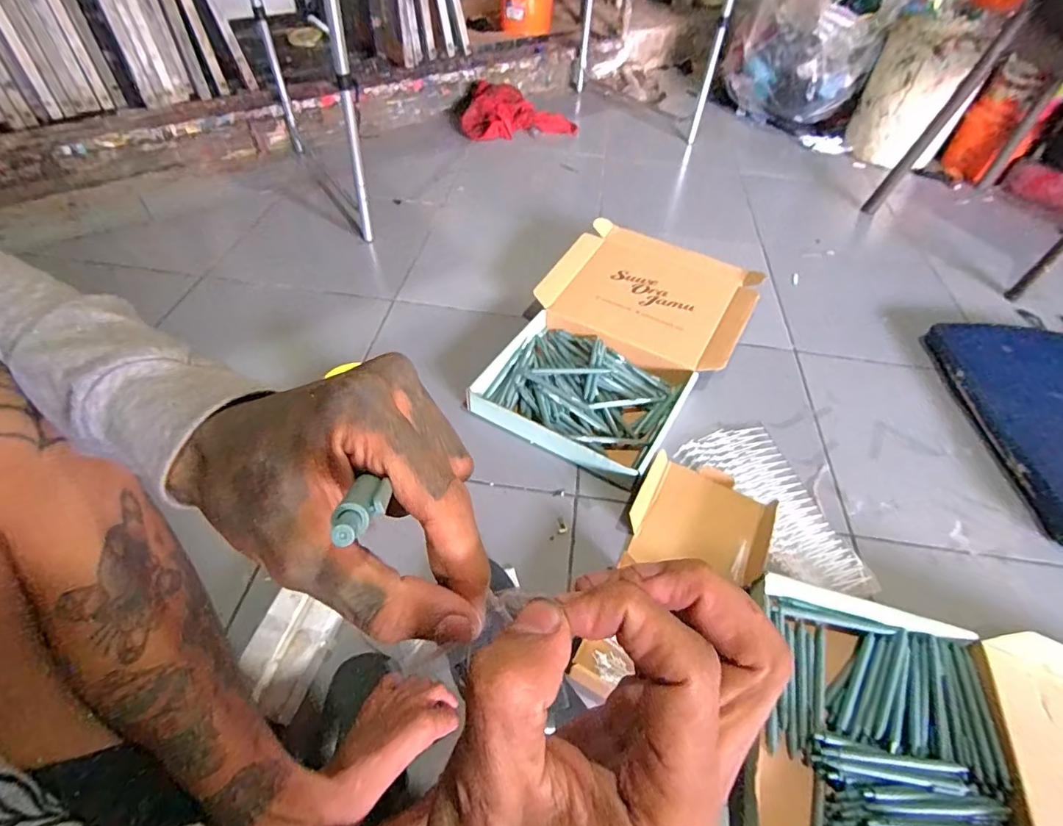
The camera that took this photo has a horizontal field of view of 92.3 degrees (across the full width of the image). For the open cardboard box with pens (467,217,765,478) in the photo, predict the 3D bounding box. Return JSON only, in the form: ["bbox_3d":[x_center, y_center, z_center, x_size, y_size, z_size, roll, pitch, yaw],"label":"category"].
[{"bbox_3d":[0.165,-0.139,0.941,0.370,0.087,0.543,25,53,16],"label":"open cardboard box with pens"}]

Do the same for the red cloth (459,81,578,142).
[{"bbox_3d":[-0.042,-0.947,1.606,0.365,0.110,0.223,-3,50,-6],"label":"red cloth"}]

